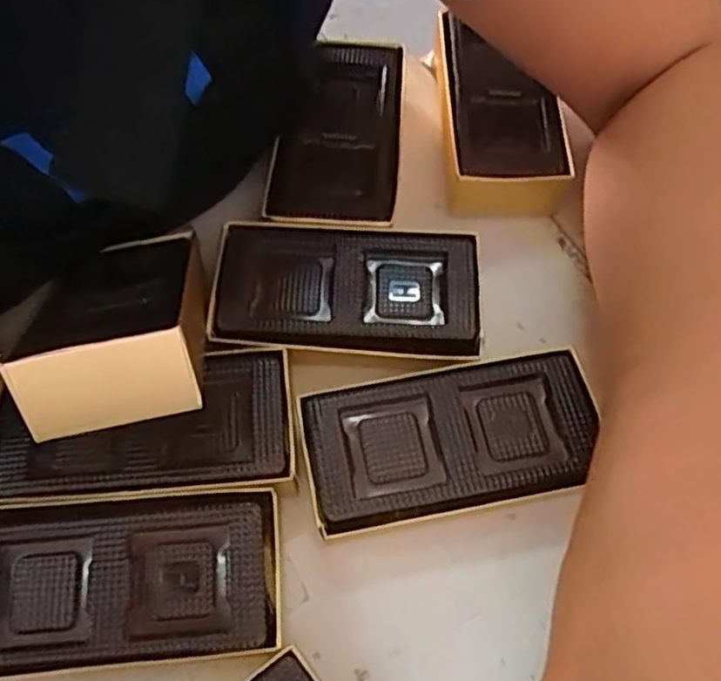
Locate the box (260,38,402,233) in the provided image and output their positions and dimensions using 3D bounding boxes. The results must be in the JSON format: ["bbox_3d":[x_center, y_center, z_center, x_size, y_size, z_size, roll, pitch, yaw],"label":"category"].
[{"bbox_3d":[-0.010,-0.098,0.350,0.058,0.032,0.117,4,64,2],"label":"box"}]

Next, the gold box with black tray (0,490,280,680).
[{"bbox_3d":[-0.086,0.090,0.257,0.113,0.034,0.056,-4,64,-2],"label":"gold box with black tray"}]

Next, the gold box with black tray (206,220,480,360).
[{"bbox_3d":[-0.006,-0.017,0.310,0.111,0.033,0.061,3,64,2],"label":"gold box with black tray"}]

